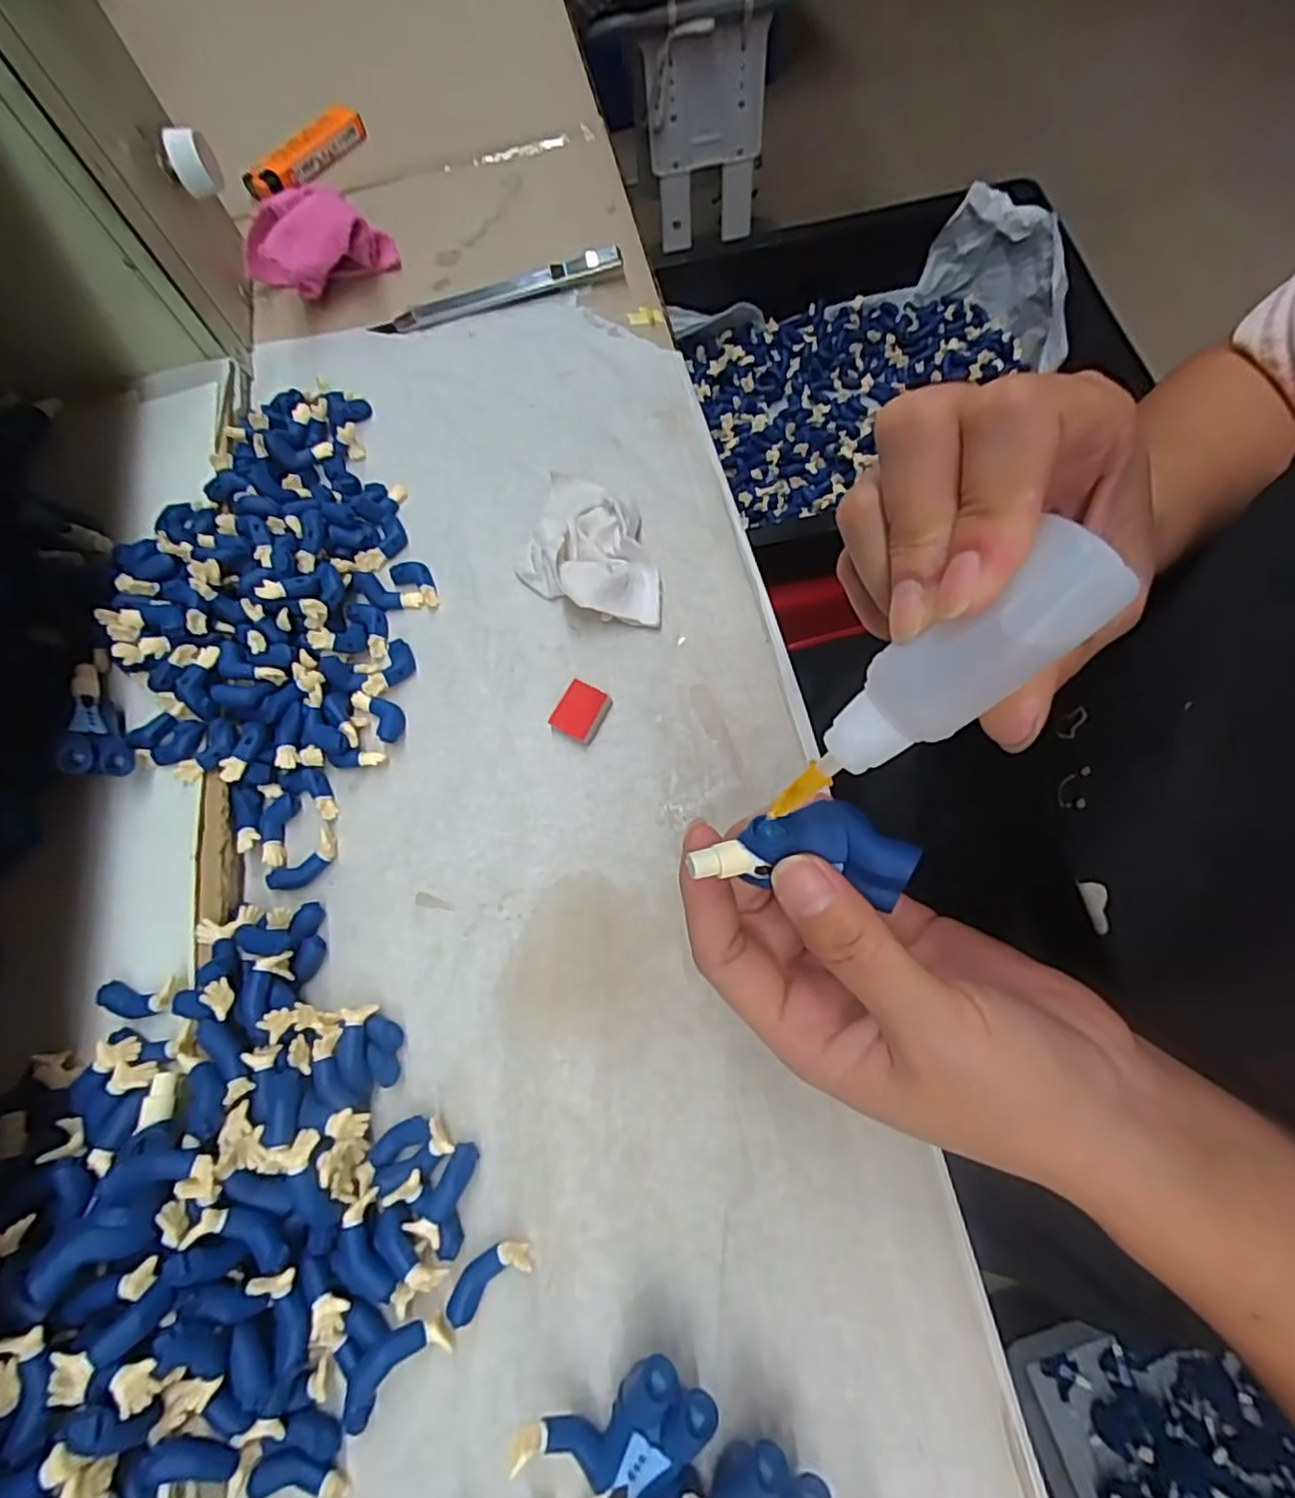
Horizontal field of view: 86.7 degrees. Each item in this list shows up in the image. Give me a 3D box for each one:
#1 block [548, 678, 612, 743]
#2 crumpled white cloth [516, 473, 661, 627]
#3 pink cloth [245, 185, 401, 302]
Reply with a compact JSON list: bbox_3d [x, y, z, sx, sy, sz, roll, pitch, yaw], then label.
[{"bbox_3d":[-0.026,-0.015,0.277,0.019,0.006,0.021,24,74,13],"label":"block"},{"bbox_3d":[-0.028,-0.089,0.298,0.055,0.016,0.082,-13,69,0],"label":"crumpled white cloth"},{"bbox_3d":[-0.175,-0.265,0.364,0.074,0.037,0.040,-25,70,-4],"label":"pink cloth"}]

